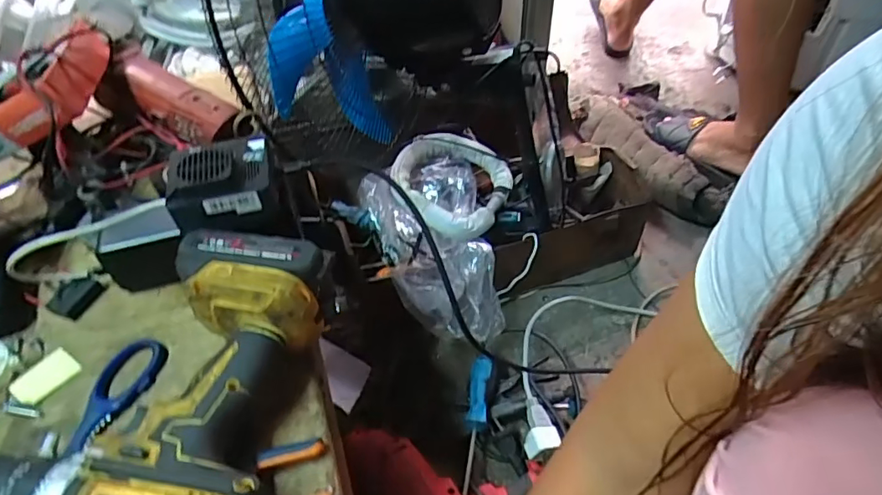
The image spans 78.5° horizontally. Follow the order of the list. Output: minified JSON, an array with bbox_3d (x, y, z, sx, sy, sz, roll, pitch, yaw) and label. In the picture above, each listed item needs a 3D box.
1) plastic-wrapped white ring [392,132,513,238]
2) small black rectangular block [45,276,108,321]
[{"bbox_3d":[0.020,-0.100,0.795,0.167,0.055,0.171,-1,48,1],"label":"plastic-wrapped white ring"},{"bbox_3d":[-0.305,0.041,0.451,0.024,0.018,0.037,22,52,20],"label":"small black rectangular block"}]

